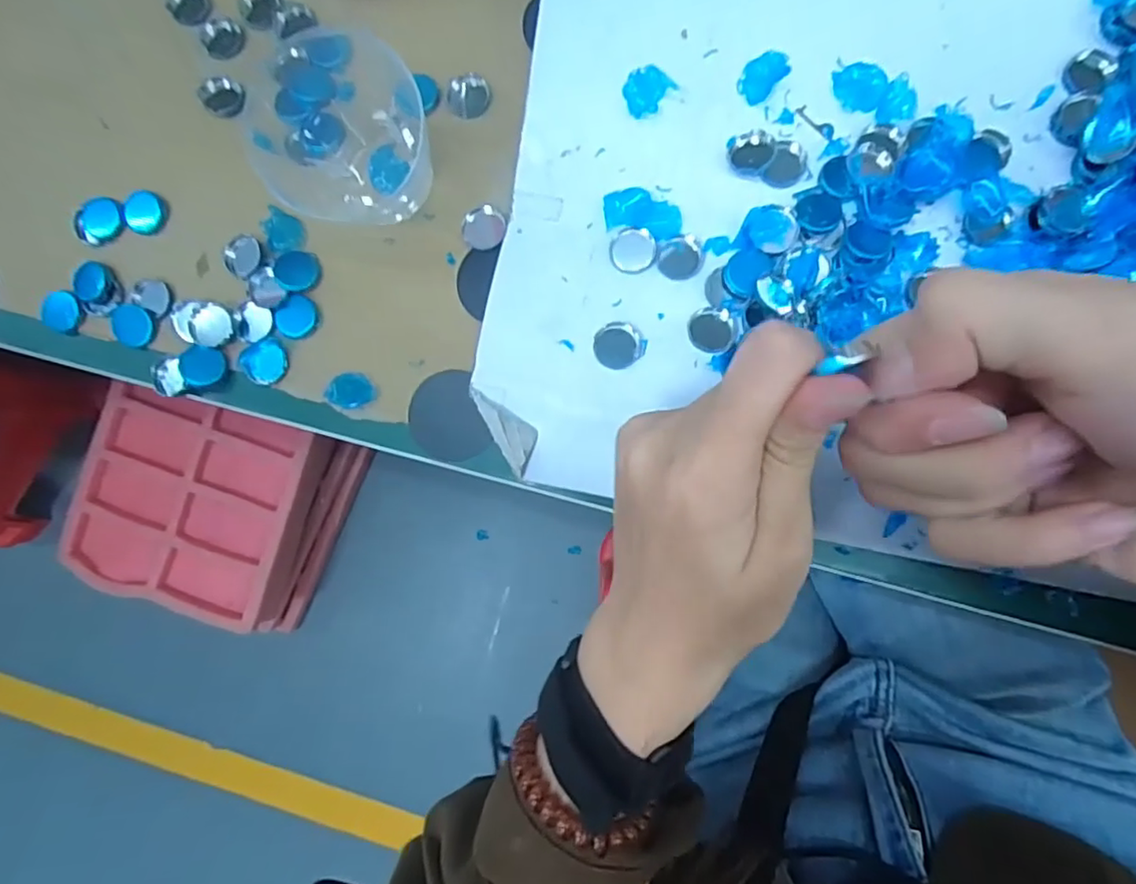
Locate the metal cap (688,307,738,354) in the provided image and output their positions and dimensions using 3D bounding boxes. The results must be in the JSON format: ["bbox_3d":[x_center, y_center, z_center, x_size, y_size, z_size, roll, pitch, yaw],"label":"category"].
[{"bbox_3d":[0.058,-0.045,0.240,0.019,0.005,0.017,5,88,6],"label":"metal cap"}]

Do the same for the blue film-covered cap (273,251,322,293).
[{"bbox_3d":[-0.117,-0.074,0.258,0.018,0.004,0.018,0,88,6],"label":"blue film-covered cap"}]

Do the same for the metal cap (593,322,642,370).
[{"bbox_3d":[0.020,-0.039,0.239,0.019,0.005,0.017,-38,85,3],"label":"metal cap"}]

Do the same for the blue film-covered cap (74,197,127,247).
[{"bbox_3d":[-0.207,-0.098,0.265,0.018,0.006,0.022,21,90,6],"label":"blue film-covered cap"}]

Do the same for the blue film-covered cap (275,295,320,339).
[{"bbox_3d":[-0.117,-0.054,0.257,0.017,0.004,0.018,0,88,6],"label":"blue film-covered cap"}]

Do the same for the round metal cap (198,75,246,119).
[{"bbox_3d":[-0.153,-0.153,0.265,0.019,0.004,0.018,38,92,6],"label":"round metal cap"}]

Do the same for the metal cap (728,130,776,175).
[{"bbox_3d":[0.075,-0.119,0.245,0.018,0.004,0.016,-10,87,5],"label":"metal cap"}]

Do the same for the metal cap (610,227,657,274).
[{"bbox_3d":[0.027,-0.079,0.245,0.018,0.004,0.019,0,88,6],"label":"metal cap"}]

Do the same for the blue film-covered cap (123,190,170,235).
[{"bbox_3d":[-0.187,-0.101,0.264,0.018,0.004,0.019,0,88,6],"label":"blue film-covered cap"}]

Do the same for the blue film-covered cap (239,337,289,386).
[{"bbox_3d":[-0.131,-0.035,0.258,0.019,0.004,0.020,0,88,6],"label":"blue film-covered cap"}]

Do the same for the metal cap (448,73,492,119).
[{"bbox_3d":[-0.043,-0.149,0.257,0.018,0.006,0.017,0,88,6],"label":"metal cap"}]

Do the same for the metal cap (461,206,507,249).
[{"bbox_3d":[-0.036,-0.091,0.253,0.017,0.007,0.017,0,88,6],"label":"metal cap"}]

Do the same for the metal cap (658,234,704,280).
[{"bbox_3d":[0.047,-0.076,0.245,0.019,0.004,0.017,-31,85,4],"label":"metal cap"}]

